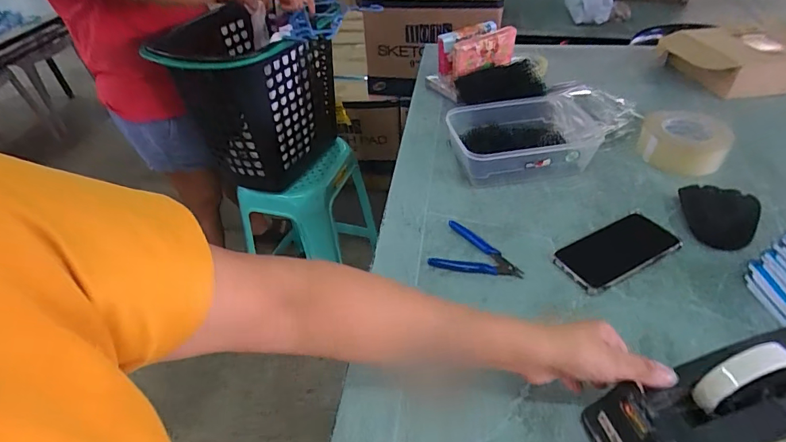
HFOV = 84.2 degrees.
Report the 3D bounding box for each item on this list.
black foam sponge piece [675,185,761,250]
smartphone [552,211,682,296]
[{"bbox_3d":[0.467,-0.012,0.624,0.097,0.041,0.090,18,45,21],"label":"black foam sponge piece"},{"bbox_3d":[0.302,0.039,0.589,0.167,0.014,0.080,-27,50,-18],"label":"smartphone"}]

